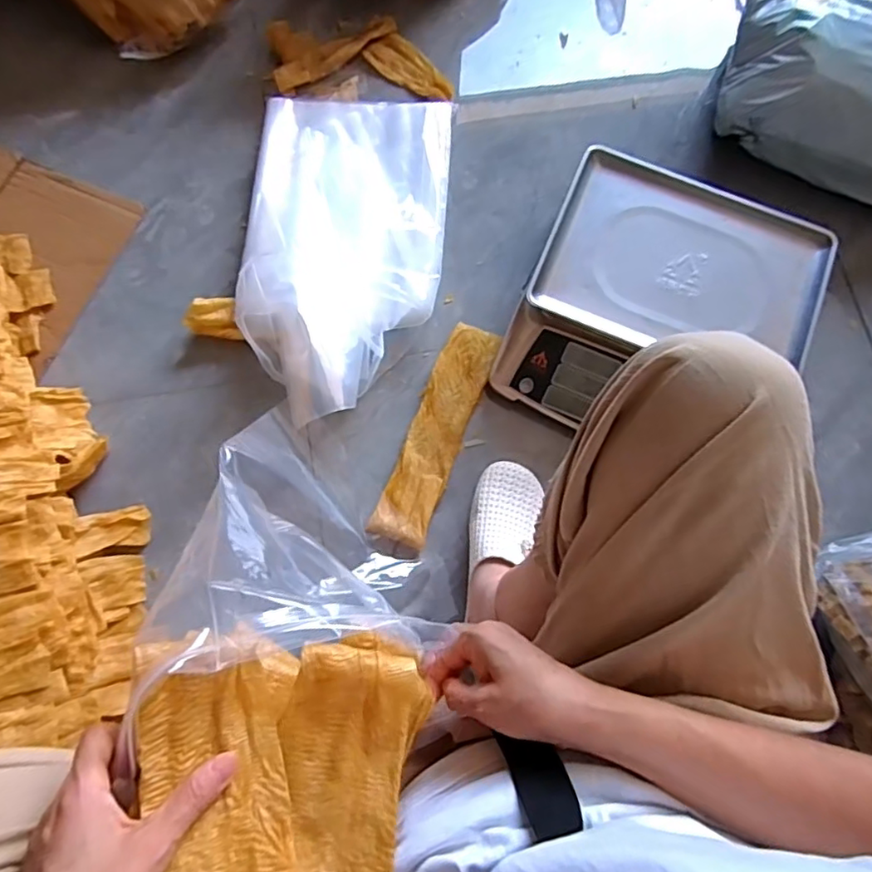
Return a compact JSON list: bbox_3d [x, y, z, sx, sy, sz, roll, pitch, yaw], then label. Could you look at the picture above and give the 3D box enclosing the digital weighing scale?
[{"bbox_3d":[0.286,-0.157,0.754,0.327,0.116,0.333,23,77,4],"label":"digital weighing scale"}]

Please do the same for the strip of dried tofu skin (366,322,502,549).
[{"bbox_3d":[0.003,-0.007,0.760,0.072,0.014,0.297,21,76,3],"label":"strip of dried tofu skin"}]

